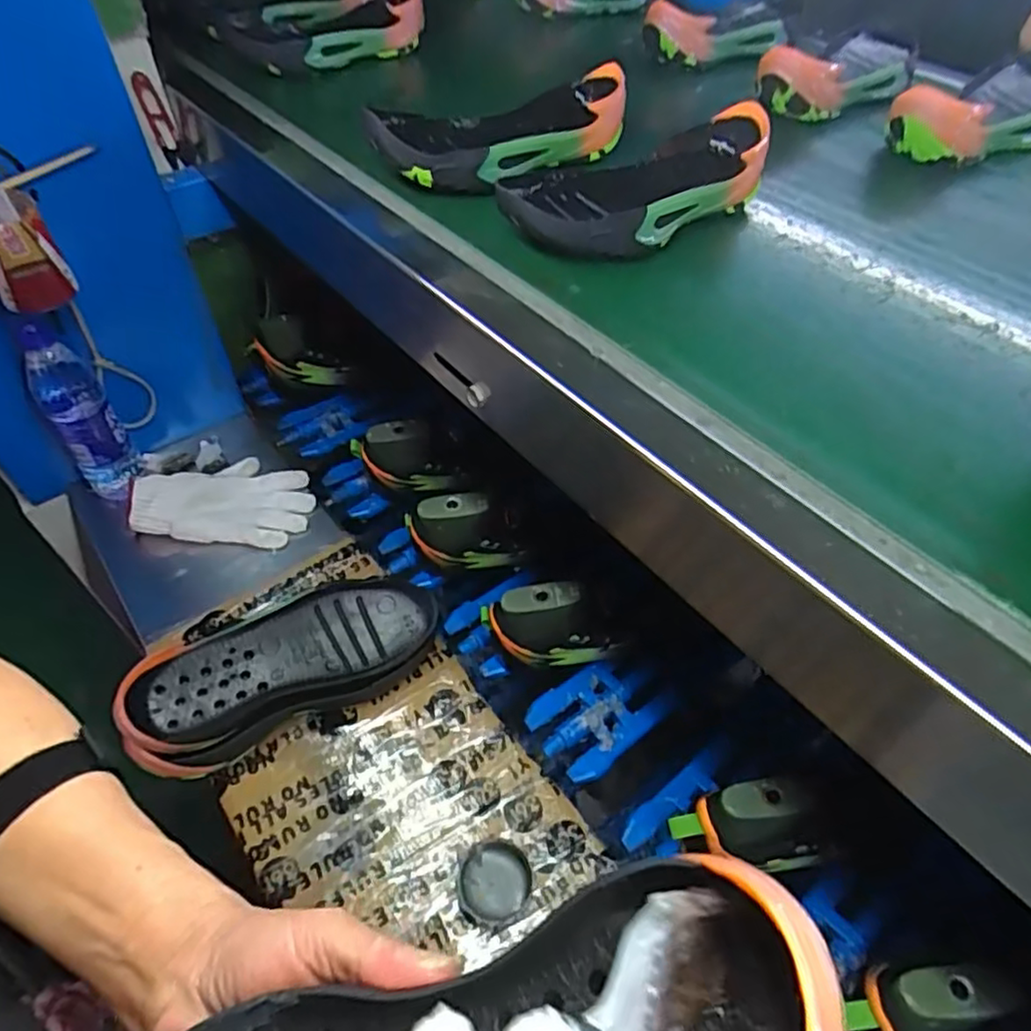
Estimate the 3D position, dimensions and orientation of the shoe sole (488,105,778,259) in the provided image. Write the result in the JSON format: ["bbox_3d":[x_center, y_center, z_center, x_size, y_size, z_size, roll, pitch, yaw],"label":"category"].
[{"bbox_3d":[0.099,-0.244,0.498,0.227,0.043,0.090,-32,54,-22],"label":"shoe sole"}]

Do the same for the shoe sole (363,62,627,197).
[{"bbox_3d":[-0.008,-0.313,0.552,0.214,0.048,0.098,-15,49,-9],"label":"shoe sole"}]

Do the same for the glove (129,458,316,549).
[{"bbox_3d":[-0.343,-0.025,0.802,0.185,0.060,0.116,0,49,4],"label":"glove"}]

